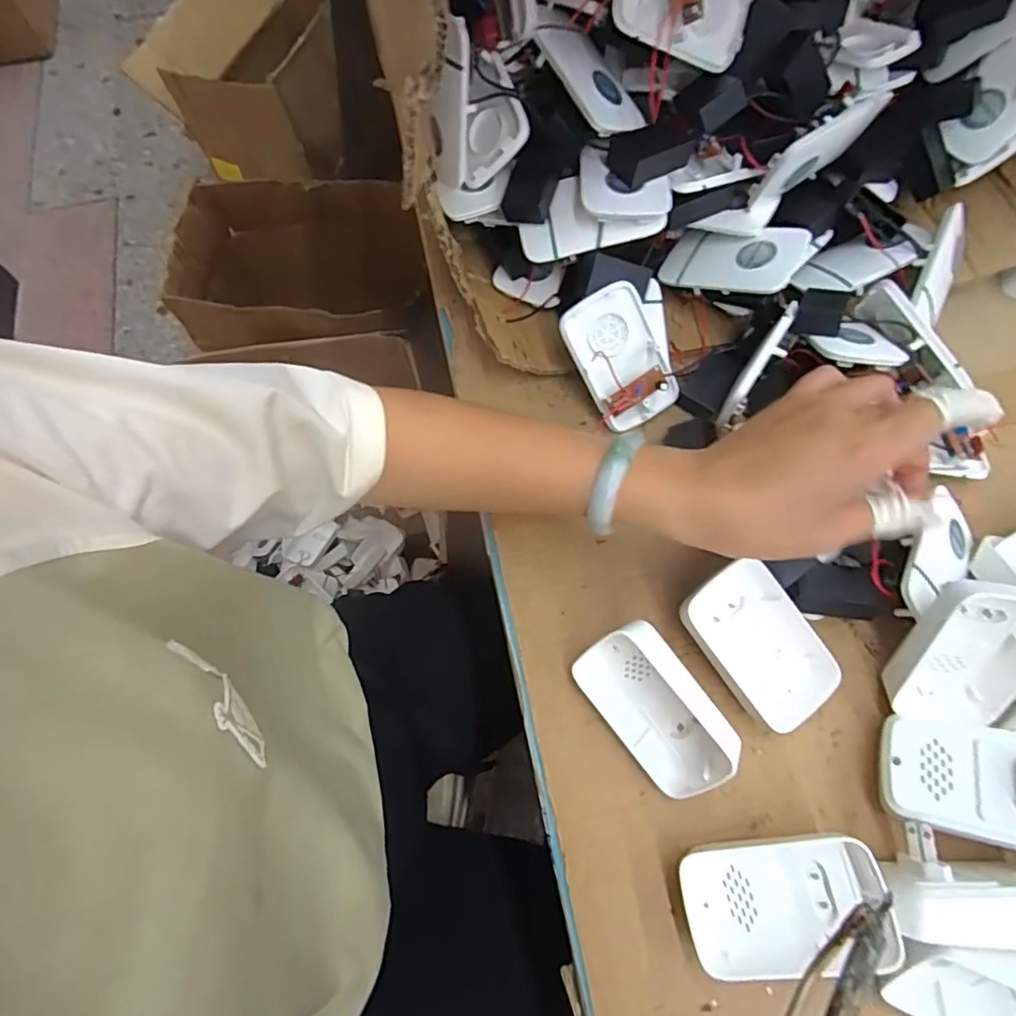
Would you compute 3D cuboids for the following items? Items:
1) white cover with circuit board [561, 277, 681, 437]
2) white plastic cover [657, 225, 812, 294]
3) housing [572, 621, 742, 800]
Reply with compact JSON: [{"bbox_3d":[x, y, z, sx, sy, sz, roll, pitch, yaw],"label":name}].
[{"bbox_3d":[0.079,-0.103,0.405,0.059,0.014,0.095,-27,105,-1],"label":"white cover with circuit board"},{"bbox_3d":[0.161,-0.180,0.421,0.098,0.014,0.055,18,77,37],"label":"white plastic cover"},{"bbox_3d":[0.086,0.118,0.339,0.052,0.046,0.095,-35,73,-10],"label":"housing"}]

